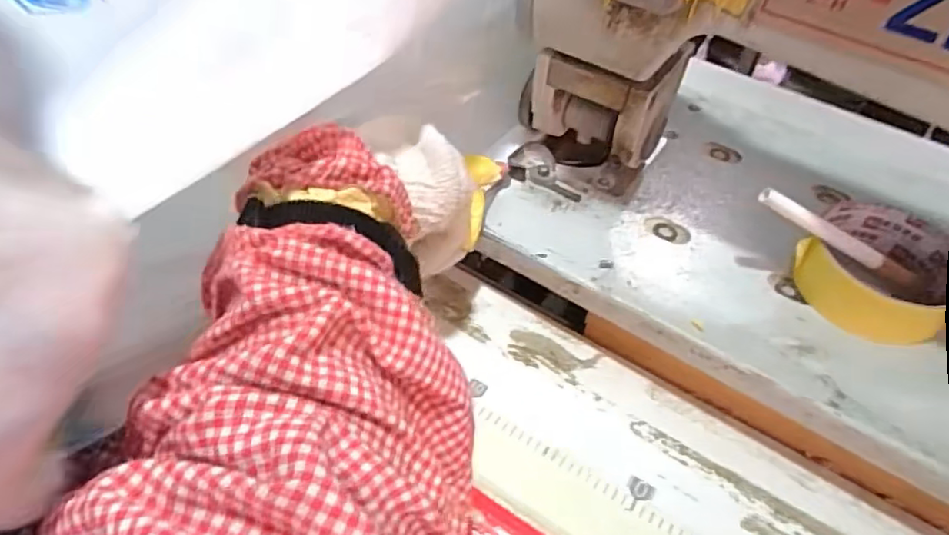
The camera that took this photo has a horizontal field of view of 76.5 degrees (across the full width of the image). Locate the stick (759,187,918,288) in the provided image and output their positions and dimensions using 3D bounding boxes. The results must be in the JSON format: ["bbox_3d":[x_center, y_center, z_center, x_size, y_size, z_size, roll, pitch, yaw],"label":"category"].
[{"bbox_3d":[0.197,-0.014,0.322,0.115,0.009,0.007,25,47,-16],"label":"stick"}]

